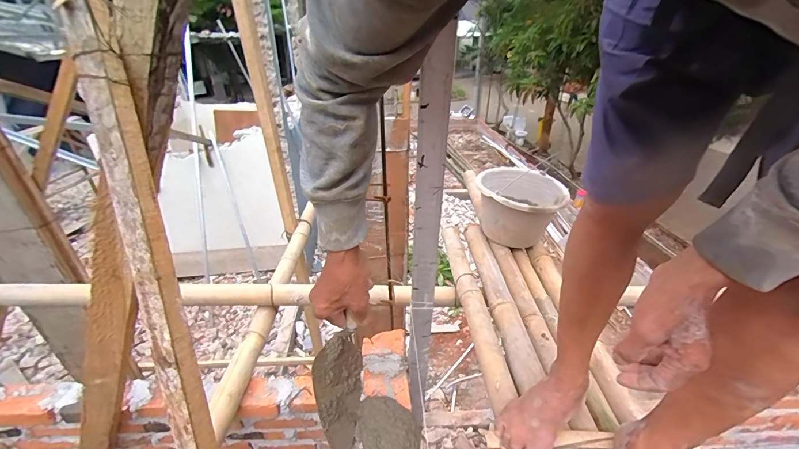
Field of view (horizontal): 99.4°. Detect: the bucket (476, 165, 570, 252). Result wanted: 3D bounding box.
[{"bbox_3d":[0.396,-0.049,1.146,0.238,0.197,0.289,3,30,6],"label":"bucket"}]

